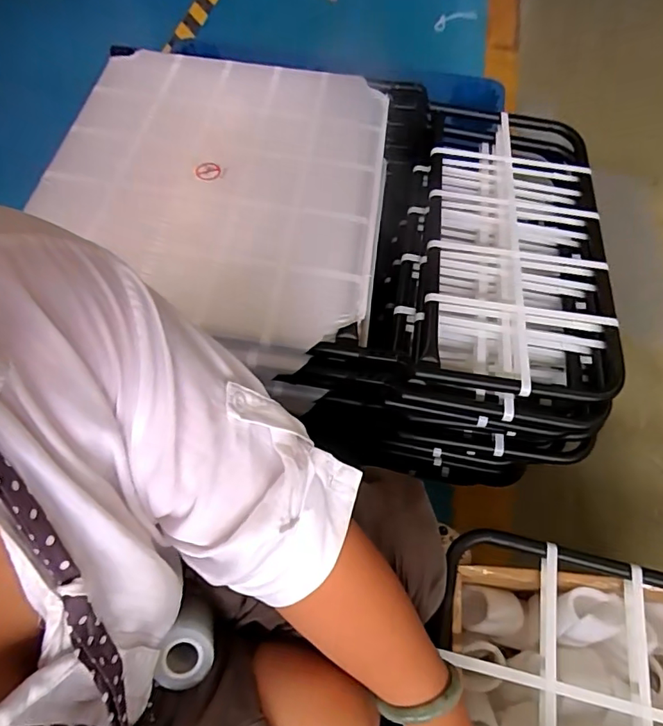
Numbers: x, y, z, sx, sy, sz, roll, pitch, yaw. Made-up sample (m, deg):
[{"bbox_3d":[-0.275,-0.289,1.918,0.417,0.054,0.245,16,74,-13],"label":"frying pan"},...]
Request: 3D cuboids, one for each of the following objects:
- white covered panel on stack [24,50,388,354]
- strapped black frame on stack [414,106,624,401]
[{"bbox_3d":[-0.162,-0.274,0.714,0.458,0.022,0.529,7,62,2],"label":"white covered panel on stack"},{"bbox_3d":[0.279,-0.190,0.761,0.279,0.058,0.545,8,62,3],"label":"strapped black frame on stack"}]

